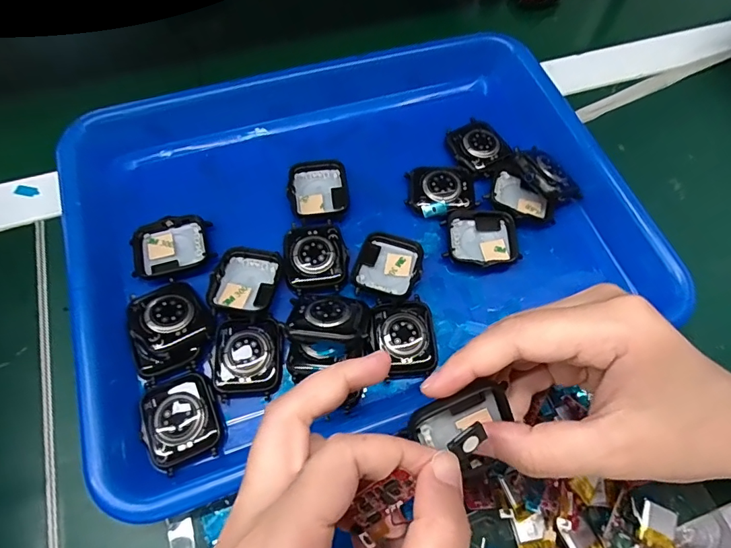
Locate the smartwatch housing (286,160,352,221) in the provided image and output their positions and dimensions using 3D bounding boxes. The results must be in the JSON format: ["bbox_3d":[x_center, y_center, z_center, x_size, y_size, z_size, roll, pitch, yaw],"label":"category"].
[{"bbox_3d":[-0.030,-0.054,0.292,0.039,0.008,0.044,-11,64,-7],"label":"smartwatch housing"}]

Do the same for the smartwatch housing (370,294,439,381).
[{"bbox_3d":[0.022,0.035,0.253,0.036,0.010,0.045,-6,64,-5],"label":"smartwatch housing"}]

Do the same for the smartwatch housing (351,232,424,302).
[{"bbox_3d":[0.013,-0.005,0.271,0.038,0.010,0.044,17,64,7],"label":"smartwatch housing"}]

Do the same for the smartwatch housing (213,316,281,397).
[{"bbox_3d":[-0.063,0.044,0.242,0.035,0.007,0.040,-1,63,-2],"label":"smartwatch housing"}]

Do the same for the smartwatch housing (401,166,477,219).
[{"bbox_3d":[0.050,-0.055,0.295,0.044,0.008,0.037,-4,63,-4],"label":"smartwatch housing"}]

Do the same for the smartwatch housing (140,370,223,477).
[{"bbox_3d":[-0.094,0.073,0.229,0.035,0.009,0.043,-20,66,-11],"label":"smartwatch housing"}]

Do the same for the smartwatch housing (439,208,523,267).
[{"bbox_3d":[0.072,-0.023,0.285,0.045,0.009,0.037,-6,64,-5],"label":"smartwatch housing"}]

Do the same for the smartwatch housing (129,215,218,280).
[{"bbox_3d":[-0.115,-0.017,0.270,0.044,0.008,0.037,-13,64,-8],"label":"smartwatch housing"}]

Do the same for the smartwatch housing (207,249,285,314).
[{"bbox_3d":[-0.069,0.004,0.262,0.036,0.010,0.043,8,63,2],"label":"smartwatch housing"}]

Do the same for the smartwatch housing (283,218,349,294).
[{"bbox_3d":[-0.030,-0.012,0.269,0.037,0.006,0.045,-8,64,-6],"label":"smartwatch housing"}]

